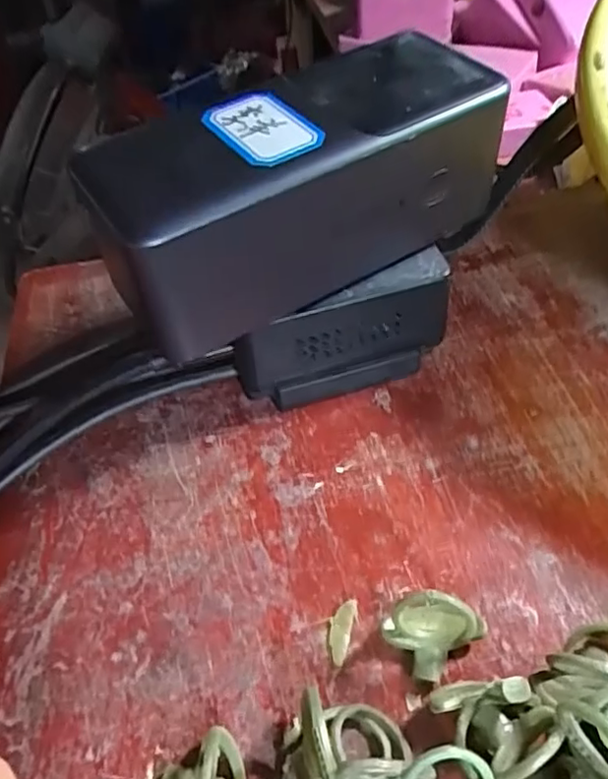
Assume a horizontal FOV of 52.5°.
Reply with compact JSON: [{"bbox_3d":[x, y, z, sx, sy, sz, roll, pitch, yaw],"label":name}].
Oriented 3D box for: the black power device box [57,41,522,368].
[{"bbox_3d":[0.000,-0.062,0.193,0.128,0.056,0.054,-30,53,-17],"label":"black power device box"}]

